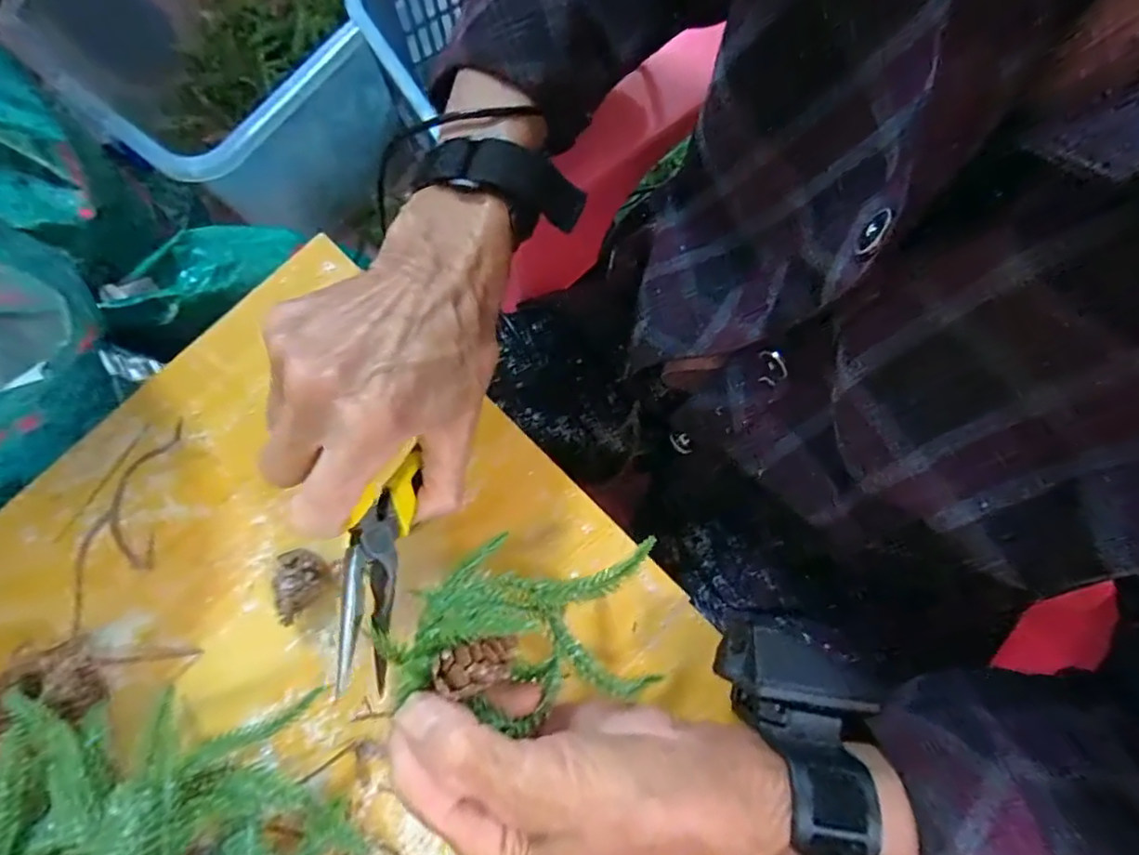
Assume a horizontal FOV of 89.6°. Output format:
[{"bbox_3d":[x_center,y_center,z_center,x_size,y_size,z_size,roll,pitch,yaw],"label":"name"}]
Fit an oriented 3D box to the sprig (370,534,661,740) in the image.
[{"bbox_3d":[-0.017,0.077,0.217,0.099,0.037,0.065,-2,79,-1],"label":"sprig"}]

